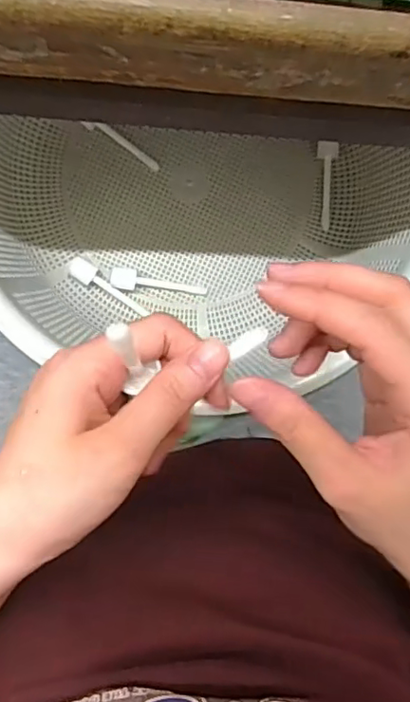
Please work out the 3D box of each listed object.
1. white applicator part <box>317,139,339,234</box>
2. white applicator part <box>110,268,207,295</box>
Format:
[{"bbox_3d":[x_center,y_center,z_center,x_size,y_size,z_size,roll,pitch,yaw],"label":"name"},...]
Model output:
[{"bbox_3d":[0.106,-0.147,0.505,0.017,0.007,0.075,3,95,-7],"label":"white applicator part"},{"bbox_3d":[-0.041,-0.057,0.489,0.080,0.008,0.018,7,95,-20],"label":"white applicator part"}]

